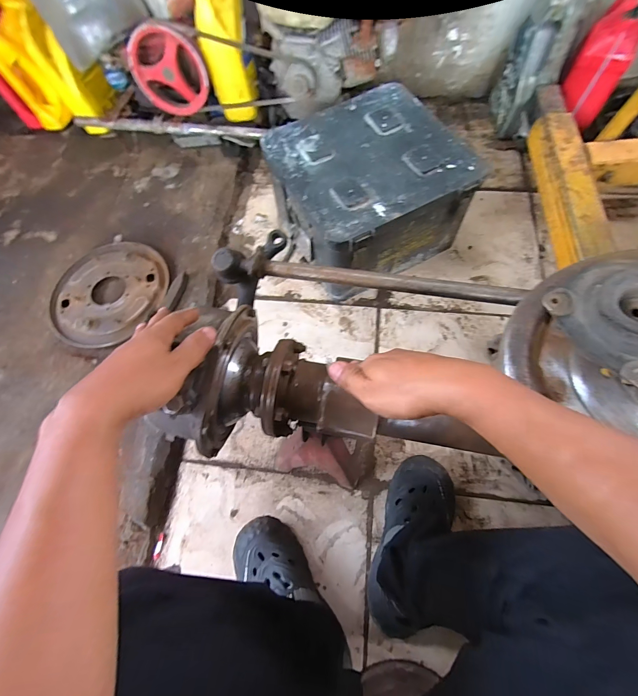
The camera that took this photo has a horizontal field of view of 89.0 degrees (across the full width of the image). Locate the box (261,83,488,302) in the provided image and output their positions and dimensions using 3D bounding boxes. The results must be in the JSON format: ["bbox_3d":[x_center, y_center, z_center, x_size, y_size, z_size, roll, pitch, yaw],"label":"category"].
[{"bbox_3d":[0.114,-0.377,0.803,0.369,0.225,0.362,-28,68,-8],"label":"box"}]

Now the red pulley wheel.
[{"bbox_3d":[-0.369,-0.685,0.821,0.174,0.194,0.047,0,67,4],"label":"red pulley wheel"}]

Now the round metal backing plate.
[{"bbox_3d":[-0.534,-0.145,0.821,0.271,0.022,0.294,-1,67,3],"label":"round metal backing plate"}]

